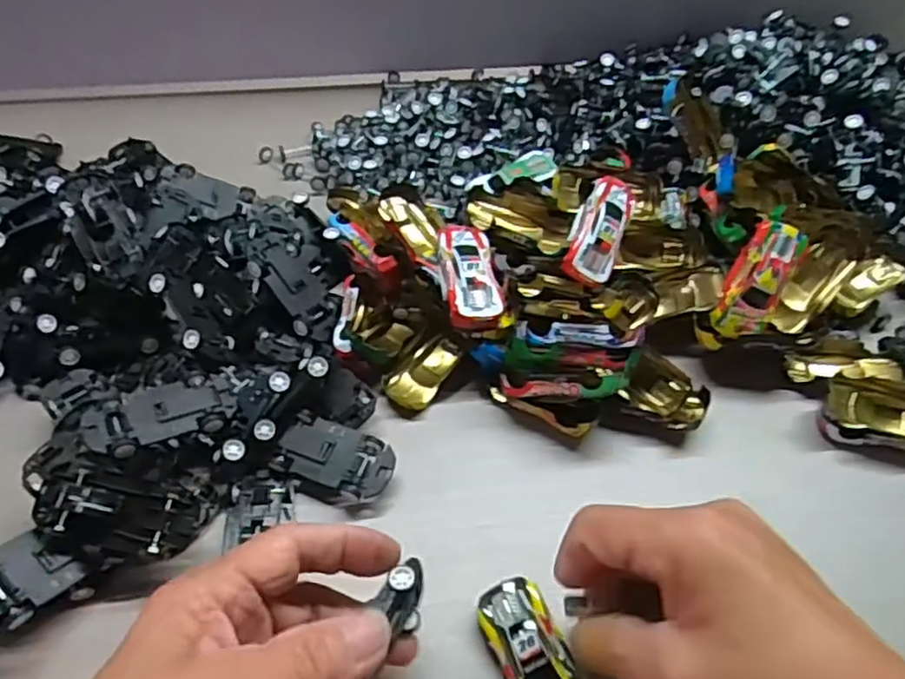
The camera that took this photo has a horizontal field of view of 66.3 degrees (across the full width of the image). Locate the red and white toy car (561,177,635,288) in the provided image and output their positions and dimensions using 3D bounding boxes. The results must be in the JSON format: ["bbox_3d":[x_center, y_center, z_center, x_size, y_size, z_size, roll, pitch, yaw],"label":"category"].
[{"bbox_3d":[0.082,-0.062,0.385,0.028,0.017,0.062,20,76,12],"label":"red and white toy car"}]

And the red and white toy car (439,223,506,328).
[{"bbox_3d":[0.009,-0.034,0.361,0.029,0.016,0.060,-7,51,-9],"label":"red and white toy car"}]

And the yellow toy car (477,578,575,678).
[{"bbox_3d":[0.033,0.129,0.275,0.027,0.017,0.068,-16,53,-16],"label":"yellow toy car"}]

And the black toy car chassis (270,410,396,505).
[{"bbox_3d":[-0.055,0.059,0.332,0.054,0.018,0.030,20,52,13],"label":"black toy car chassis"}]

